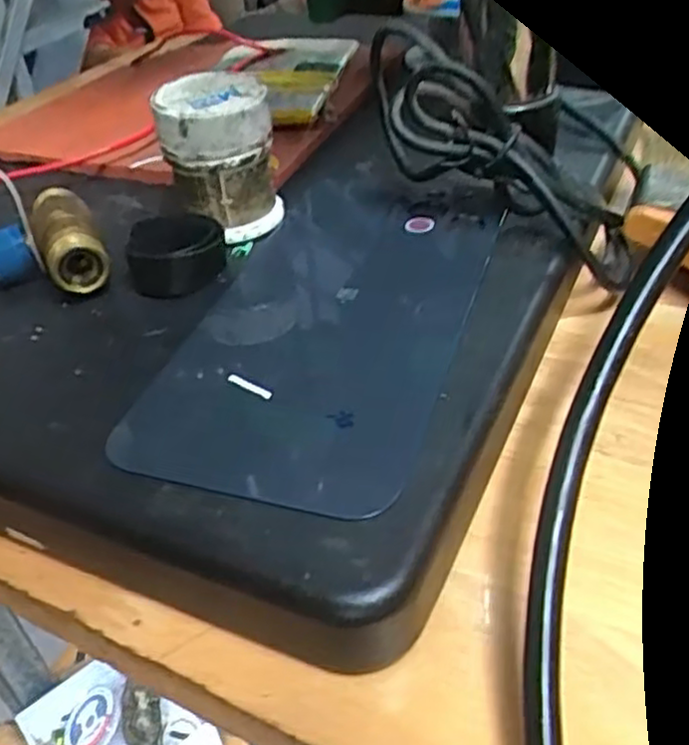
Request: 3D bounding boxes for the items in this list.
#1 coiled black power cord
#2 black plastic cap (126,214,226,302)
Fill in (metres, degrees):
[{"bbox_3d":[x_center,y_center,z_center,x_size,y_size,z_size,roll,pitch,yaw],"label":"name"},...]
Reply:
[{"bbox_3d":[0.050,-0.069,0.230,0.107,0.045,0.060,27,31,-25],"label":"coiled black power cord"},{"bbox_3d":[-0.050,-0.036,0.216,0.026,0.019,0.025,-4,39,3],"label":"black plastic cap"}]

